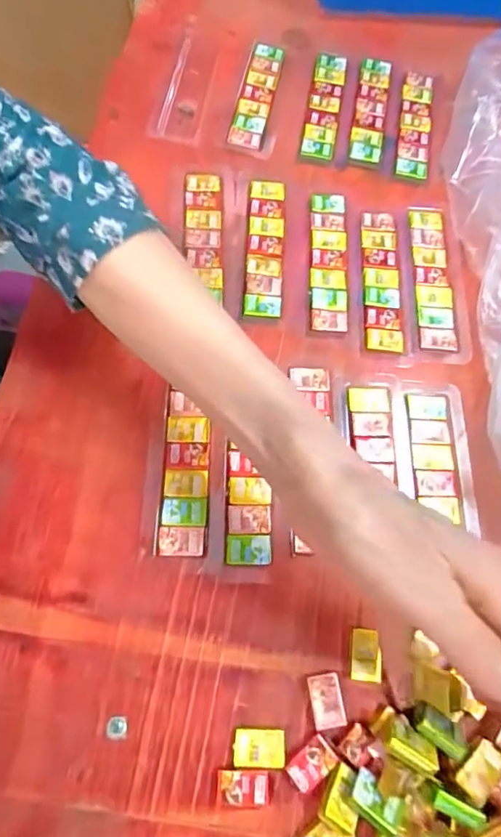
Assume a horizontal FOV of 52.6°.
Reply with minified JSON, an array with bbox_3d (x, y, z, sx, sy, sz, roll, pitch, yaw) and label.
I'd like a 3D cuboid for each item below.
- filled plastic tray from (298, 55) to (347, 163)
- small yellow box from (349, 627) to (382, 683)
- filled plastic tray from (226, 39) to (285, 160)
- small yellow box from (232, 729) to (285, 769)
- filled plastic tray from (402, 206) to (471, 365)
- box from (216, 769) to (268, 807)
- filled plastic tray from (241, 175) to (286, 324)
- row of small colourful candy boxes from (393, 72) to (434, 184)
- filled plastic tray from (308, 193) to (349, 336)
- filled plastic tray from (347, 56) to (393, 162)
[{"bbox_3d":[0.061,-0.259,0.419,0.026,0.008,0.109,11,68,-1],"label":"filled plastic tray"},{"bbox_3d":[0.063,0.130,0.278,0.017,0.004,0.026,7,68,-2],"label":"small yellow box"},{"bbox_3d":[0.006,-0.266,0.418,0.035,0.010,0.121,9,68,-2],"label":"filled plastic tray"},{"bbox_3d":[0.004,0.169,0.261,0.026,0.009,0.016,4,69,-4],"label":"small yellow box"},{"bbox_3d":[0.133,-0.099,0.369,0.039,0.010,0.131,4,69,-4],"label":"filled plastic tray"},{"bbox_3d":[-0.004,0.185,0.253,0.025,0.010,0.017,4,69,-4],"label":"box"},{"bbox_3d":[0.011,-0.124,0.368,0.027,0.004,0.123,5,69,-3],"label":"filled plastic tray"},{"bbox_3d":[0.137,-0.243,0.422,0.027,0.007,0.119,13,68,0],"label":"row of small colourful candy boxes"},{"bbox_3d":[0.057,-0.115,0.368,0.028,0.004,0.122,4,69,-4],"label":"filled plastic tray"},{"bbox_3d":[0.101,-0.257,0.422,0.026,0.007,0.113,11,68,-1],"label":"filled plastic tray"}]

